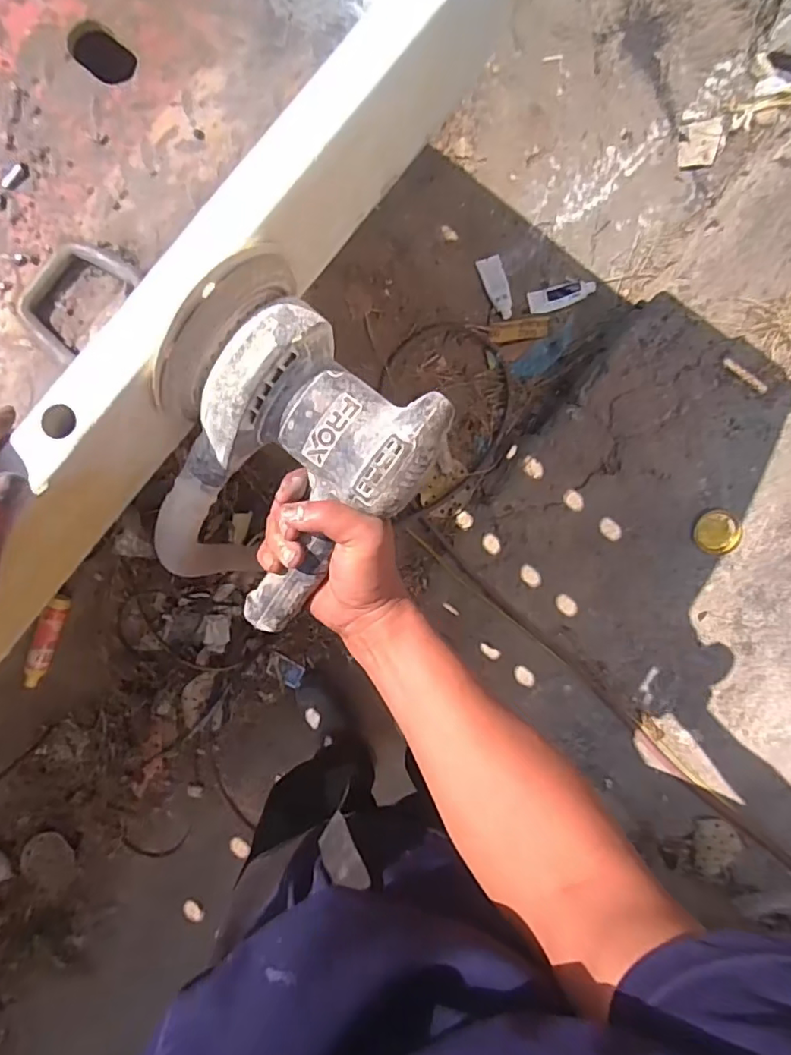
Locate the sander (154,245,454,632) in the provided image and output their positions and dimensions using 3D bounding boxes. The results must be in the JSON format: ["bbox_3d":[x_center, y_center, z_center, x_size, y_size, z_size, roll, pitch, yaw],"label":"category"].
[{"bbox_3d":[-0.091,-0.038,0.403,0.177,0.119,0.230,39,89,0],"label":"sander"}]

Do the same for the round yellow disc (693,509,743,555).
[{"bbox_3d":[0.705,0.010,1.220,0.097,0.014,0.097,1,97,9],"label":"round yellow disc"}]

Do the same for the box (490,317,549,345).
[{"bbox_3d":[0.294,-0.468,1.315,0.138,0.012,0.050,-9,90,1],"label":"box"}]

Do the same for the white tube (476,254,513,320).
[{"bbox_3d":[0.245,-0.578,1.337,0.057,0.026,0.155,-17,90,1],"label":"white tube"}]

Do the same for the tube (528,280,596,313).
[{"bbox_3d":[0.400,-0.554,1.333,0.156,0.020,0.058,-12,90,1],"label":"tube"}]

